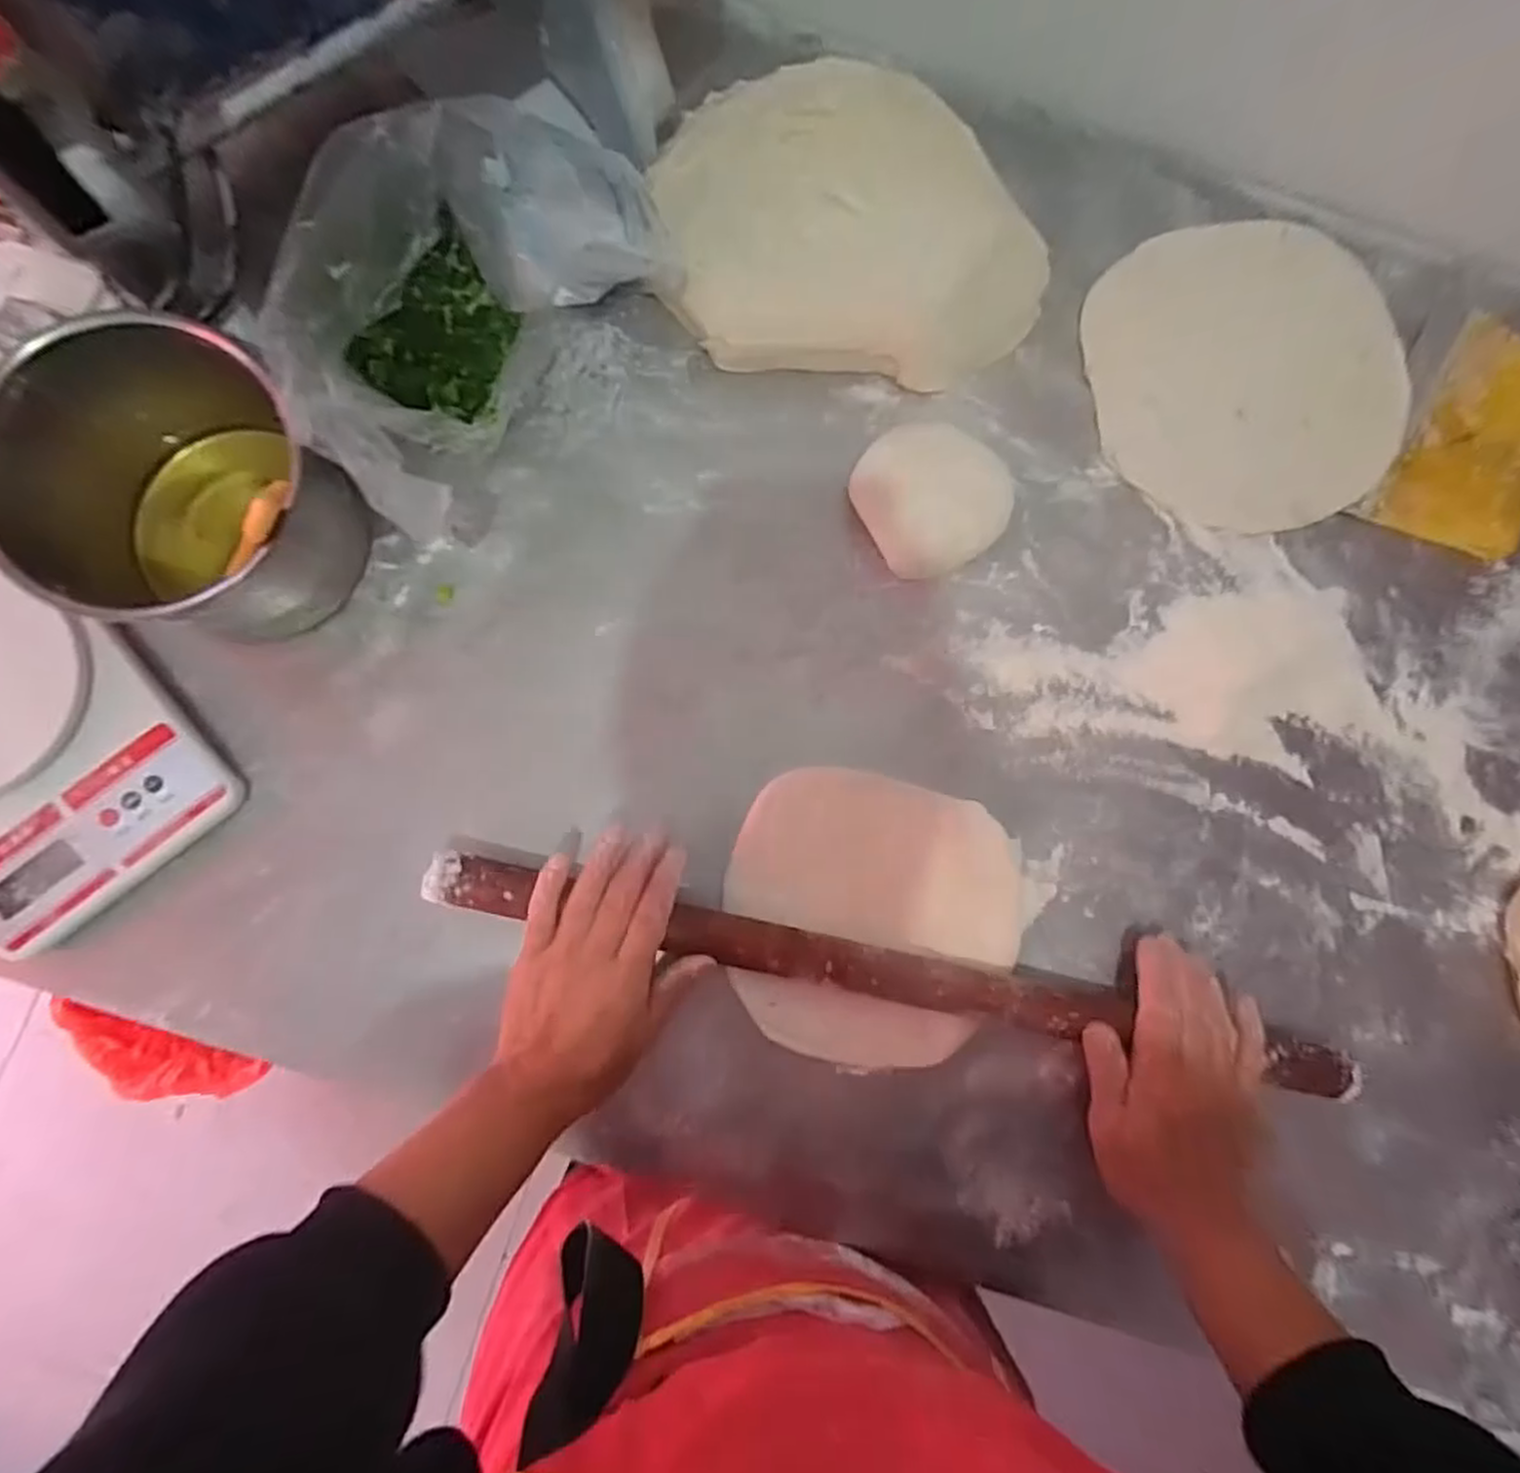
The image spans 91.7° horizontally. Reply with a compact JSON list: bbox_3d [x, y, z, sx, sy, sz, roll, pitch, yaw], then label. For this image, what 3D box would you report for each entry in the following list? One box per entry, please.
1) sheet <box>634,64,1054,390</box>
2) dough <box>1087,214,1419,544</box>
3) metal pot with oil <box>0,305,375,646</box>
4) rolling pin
[{"bbox_3d":[0.066,-0.337,0.487,0.255,0.070,0.182,5,83,-3],"label":"sheet"},{"bbox_3d":[0.347,-0.252,0.520,0.220,0.018,0.206,0,93,-2],"label":"dough"},{"bbox_3d":[-0.311,-0.130,0.412,0.149,0.116,0.130,6,83,-3],"label":"metal pot with oil"},{"bbox_3d":[0.084,0.142,0.440,0.554,0.027,0.029,13,83,-3],"label":"rolling pin"}]

